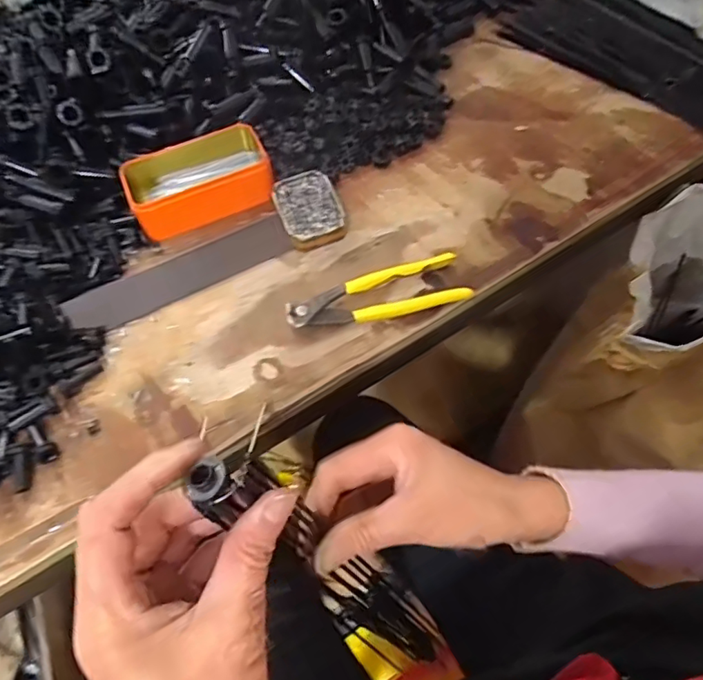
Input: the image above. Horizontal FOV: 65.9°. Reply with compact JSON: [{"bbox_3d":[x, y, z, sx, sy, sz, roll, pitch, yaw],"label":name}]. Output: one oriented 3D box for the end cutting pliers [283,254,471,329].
[{"bbox_3d":[0.024,-0.040,0.503,0.165,0.022,0.053,-15,59,-7],"label":"end cutting pliers"}]

